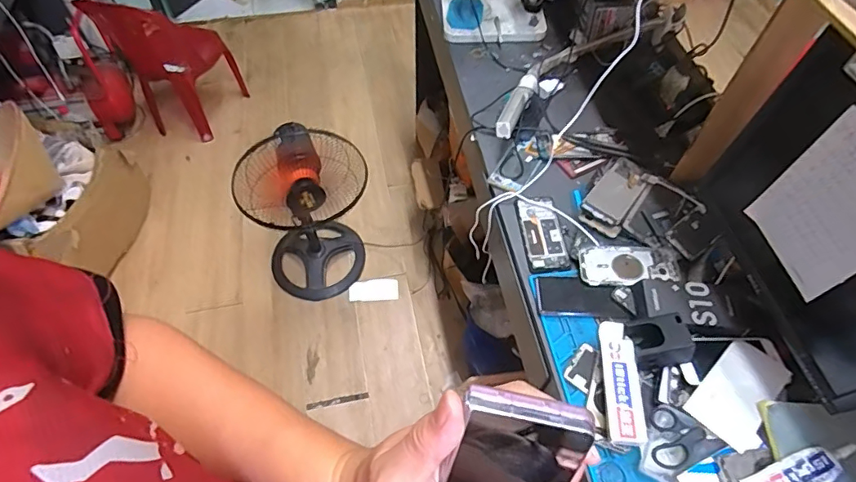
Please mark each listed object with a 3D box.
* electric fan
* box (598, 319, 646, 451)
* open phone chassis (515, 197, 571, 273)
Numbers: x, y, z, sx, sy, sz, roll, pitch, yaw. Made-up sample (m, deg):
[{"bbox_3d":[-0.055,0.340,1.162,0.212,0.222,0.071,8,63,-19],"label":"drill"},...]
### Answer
[{"bbox_3d":[-0.372,-0.092,1.465,0.271,0.605,0.313,40,64,22],"label":"electric fan"},{"bbox_3d":[0.277,0.199,0.704,0.046,0.033,0.181,6,57,3],"label":"box"},{"bbox_3d":[0.207,-0.014,0.884,0.072,0.006,0.153,-4,57,-4],"label":"open phone chassis"}]

